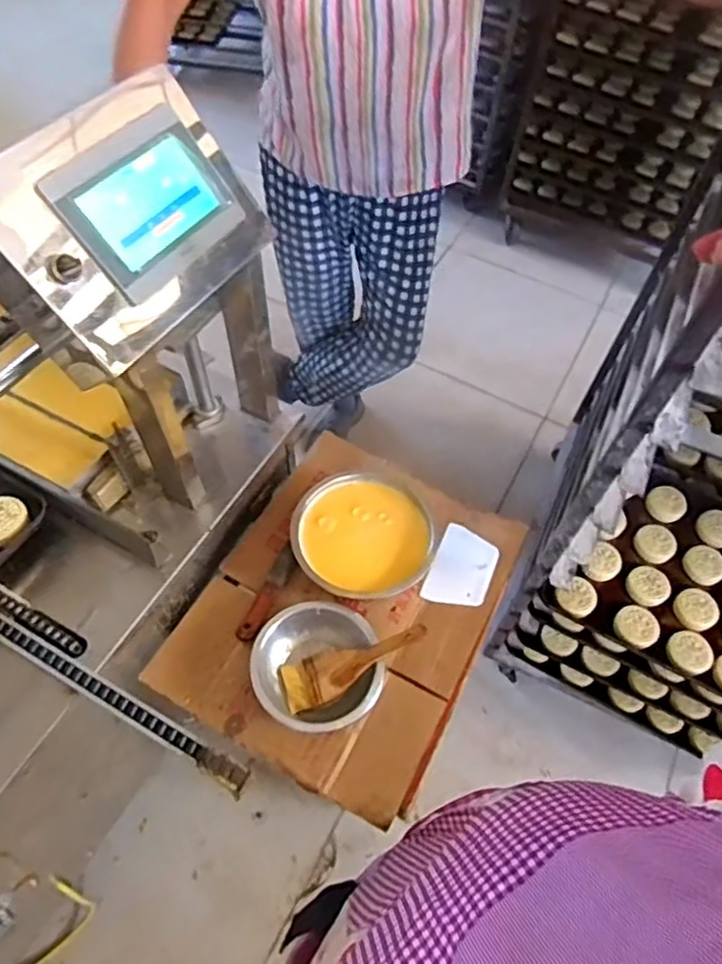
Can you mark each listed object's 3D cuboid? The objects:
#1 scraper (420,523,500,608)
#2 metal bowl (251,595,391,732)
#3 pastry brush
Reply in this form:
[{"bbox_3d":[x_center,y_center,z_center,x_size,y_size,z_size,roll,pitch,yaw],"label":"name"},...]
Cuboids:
[{"bbox_3d":[0.168,0.143,1.062,0.097,0.009,0.149,22,57,10],"label":"scraper"},{"bbox_3d":[-0.060,0.262,0.919,0.184,0.058,0.182,1,56,-1],"label":"metal bowl"},{"bbox_3d":[-0.009,0.260,0.926,0.217,0.019,0.070,-25,59,1],"label":"pastry brush"}]

